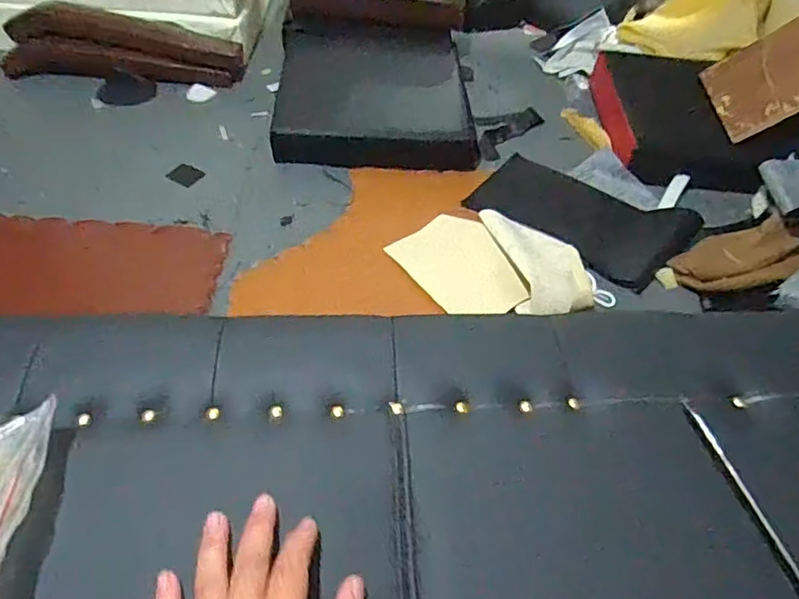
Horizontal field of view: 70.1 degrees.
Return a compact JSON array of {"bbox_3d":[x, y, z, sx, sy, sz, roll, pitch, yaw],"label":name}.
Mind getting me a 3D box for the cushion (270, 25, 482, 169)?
[{"bbox_3d":[-0.068,-0.559,1.490,0.488,0.081,0.571,-1,50,-6],"label":"cushion"}]

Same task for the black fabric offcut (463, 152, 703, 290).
[{"bbox_3d":[0.395,-0.192,1.235,0.444,0.051,0.266,30,53,19],"label":"black fabric offcut"}]

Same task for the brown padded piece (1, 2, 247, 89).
[{"bbox_3d":[-0.753,-0.691,1.557,0.624,0.126,0.150,6,49,0],"label":"brown padded piece"}]

